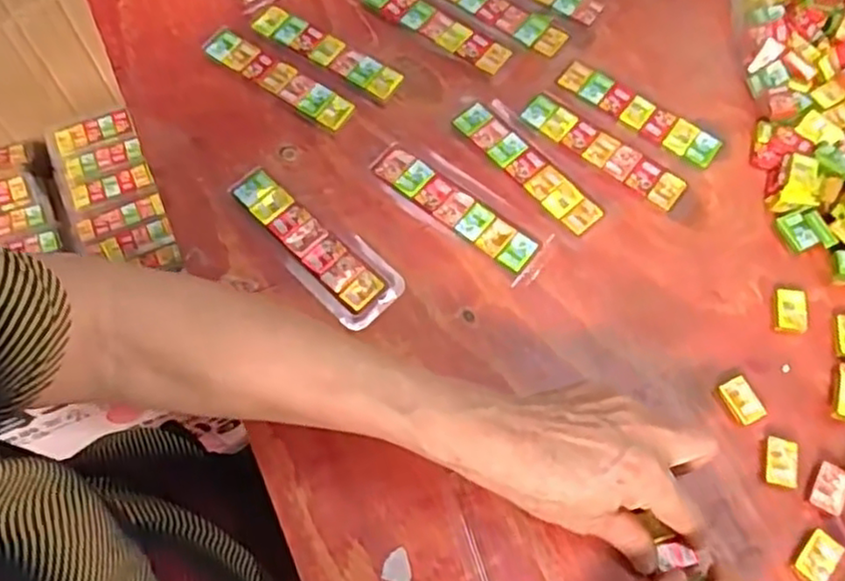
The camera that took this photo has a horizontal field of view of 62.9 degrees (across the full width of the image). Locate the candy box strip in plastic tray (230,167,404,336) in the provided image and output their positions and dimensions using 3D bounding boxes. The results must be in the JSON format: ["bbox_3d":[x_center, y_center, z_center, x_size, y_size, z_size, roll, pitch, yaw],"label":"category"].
[{"bbox_3d":[-0.068,-0.031,0.437,0.048,0.013,0.132,-41,73,-16],"label":"candy box strip in plastic tray"}]

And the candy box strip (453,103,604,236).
[{"bbox_3d":[0.070,-0.083,0.460,0.026,0.004,0.116,-40,73,-16],"label":"candy box strip"}]

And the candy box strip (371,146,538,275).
[{"bbox_3d":[0.020,-0.054,0.448,0.117,0.006,0.024,37,71,14],"label":"candy box strip"}]

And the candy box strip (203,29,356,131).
[{"bbox_3d":[-0.102,-0.149,0.488,0.118,0.009,0.024,32,70,12],"label":"candy box strip"}]

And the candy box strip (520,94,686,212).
[{"bbox_3d":[0.122,-0.095,0.465,0.115,0.004,0.025,35,71,13],"label":"candy box strip"}]

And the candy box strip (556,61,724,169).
[{"bbox_3d":[0.149,-0.124,0.480,0.117,0.006,0.027,37,71,14],"label":"candy box strip"}]

